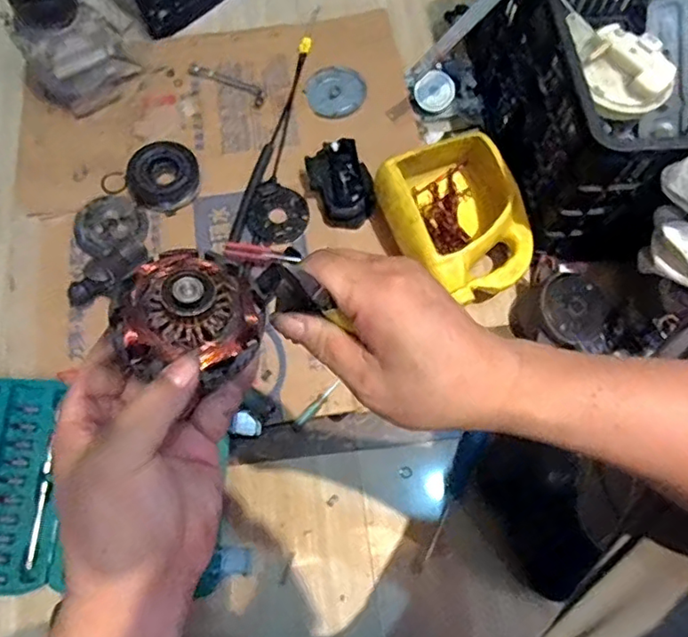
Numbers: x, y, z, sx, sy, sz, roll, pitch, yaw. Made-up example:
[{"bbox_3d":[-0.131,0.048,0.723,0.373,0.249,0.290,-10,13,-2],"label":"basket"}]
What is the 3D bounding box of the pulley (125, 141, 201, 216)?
[{"bbox_3d":[-0.276,-0.218,0.880,0.107,0.051,0.104,-23,71,-10],"label":"pulley"}]

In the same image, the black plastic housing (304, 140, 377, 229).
[{"bbox_3d":[-0.004,-0.205,0.868,0.081,0.073,0.123,-25,70,-9],"label":"black plastic housing"}]

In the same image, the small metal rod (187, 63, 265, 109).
[{"bbox_3d":[-0.199,-0.404,0.989,0.149,0.005,0.034,30,73,8],"label":"small metal rod"}]

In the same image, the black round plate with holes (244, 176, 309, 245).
[{"bbox_3d":[-0.102,-0.158,0.871,0.095,0.008,0.092,2,75,-6],"label":"black round plate with holes"}]

